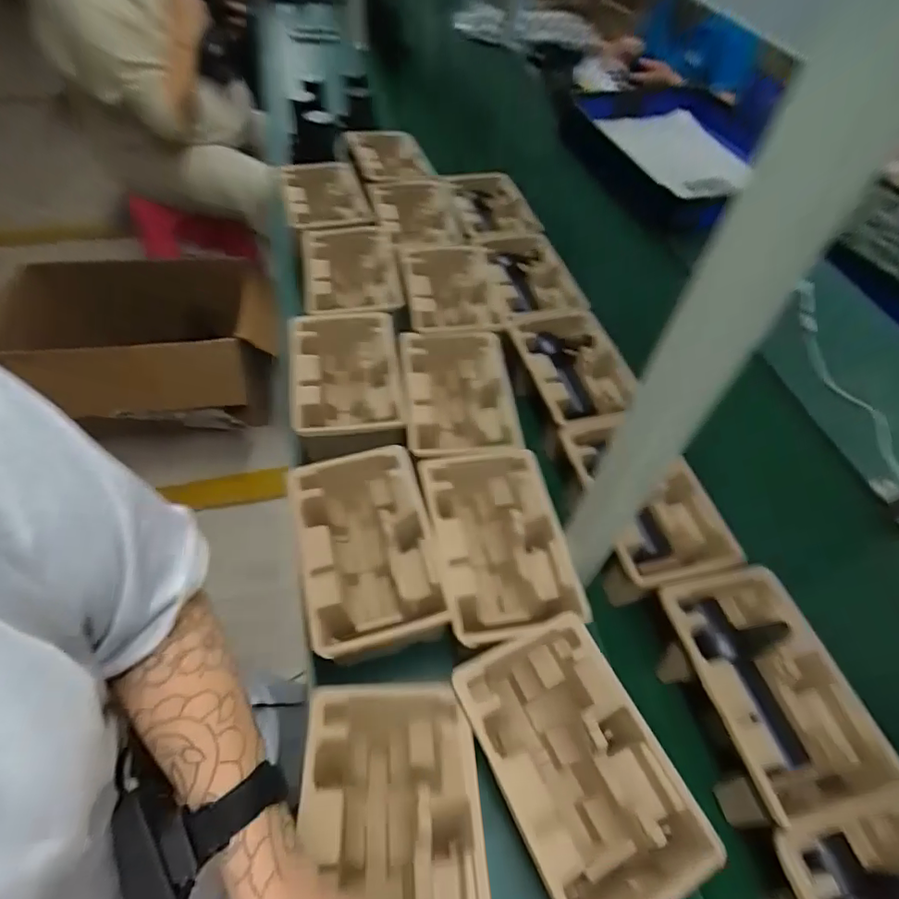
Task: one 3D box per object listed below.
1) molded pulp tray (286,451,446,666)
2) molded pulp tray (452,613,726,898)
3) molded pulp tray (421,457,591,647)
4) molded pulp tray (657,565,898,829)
[{"bbox_3d":[-0.098,0.137,0.627,0.148,0.128,0.237,-10,55,-12],"label":"molded pulp tray"},{"bbox_3d":[0.114,0.305,0.506,0.152,0.100,0.232,-21,58,-20],"label":"molded pulp tray"},{"bbox_3d":[0.054,0.129,0.640,0.148,0.110,0.230,-6,55,-10],"label":"molded pulp tray"},{"bbox_3d":[0.325,0.255,0.556,0.140,0.087,0.226,-8,55,-11],"label":"molded pulp tray"}]

